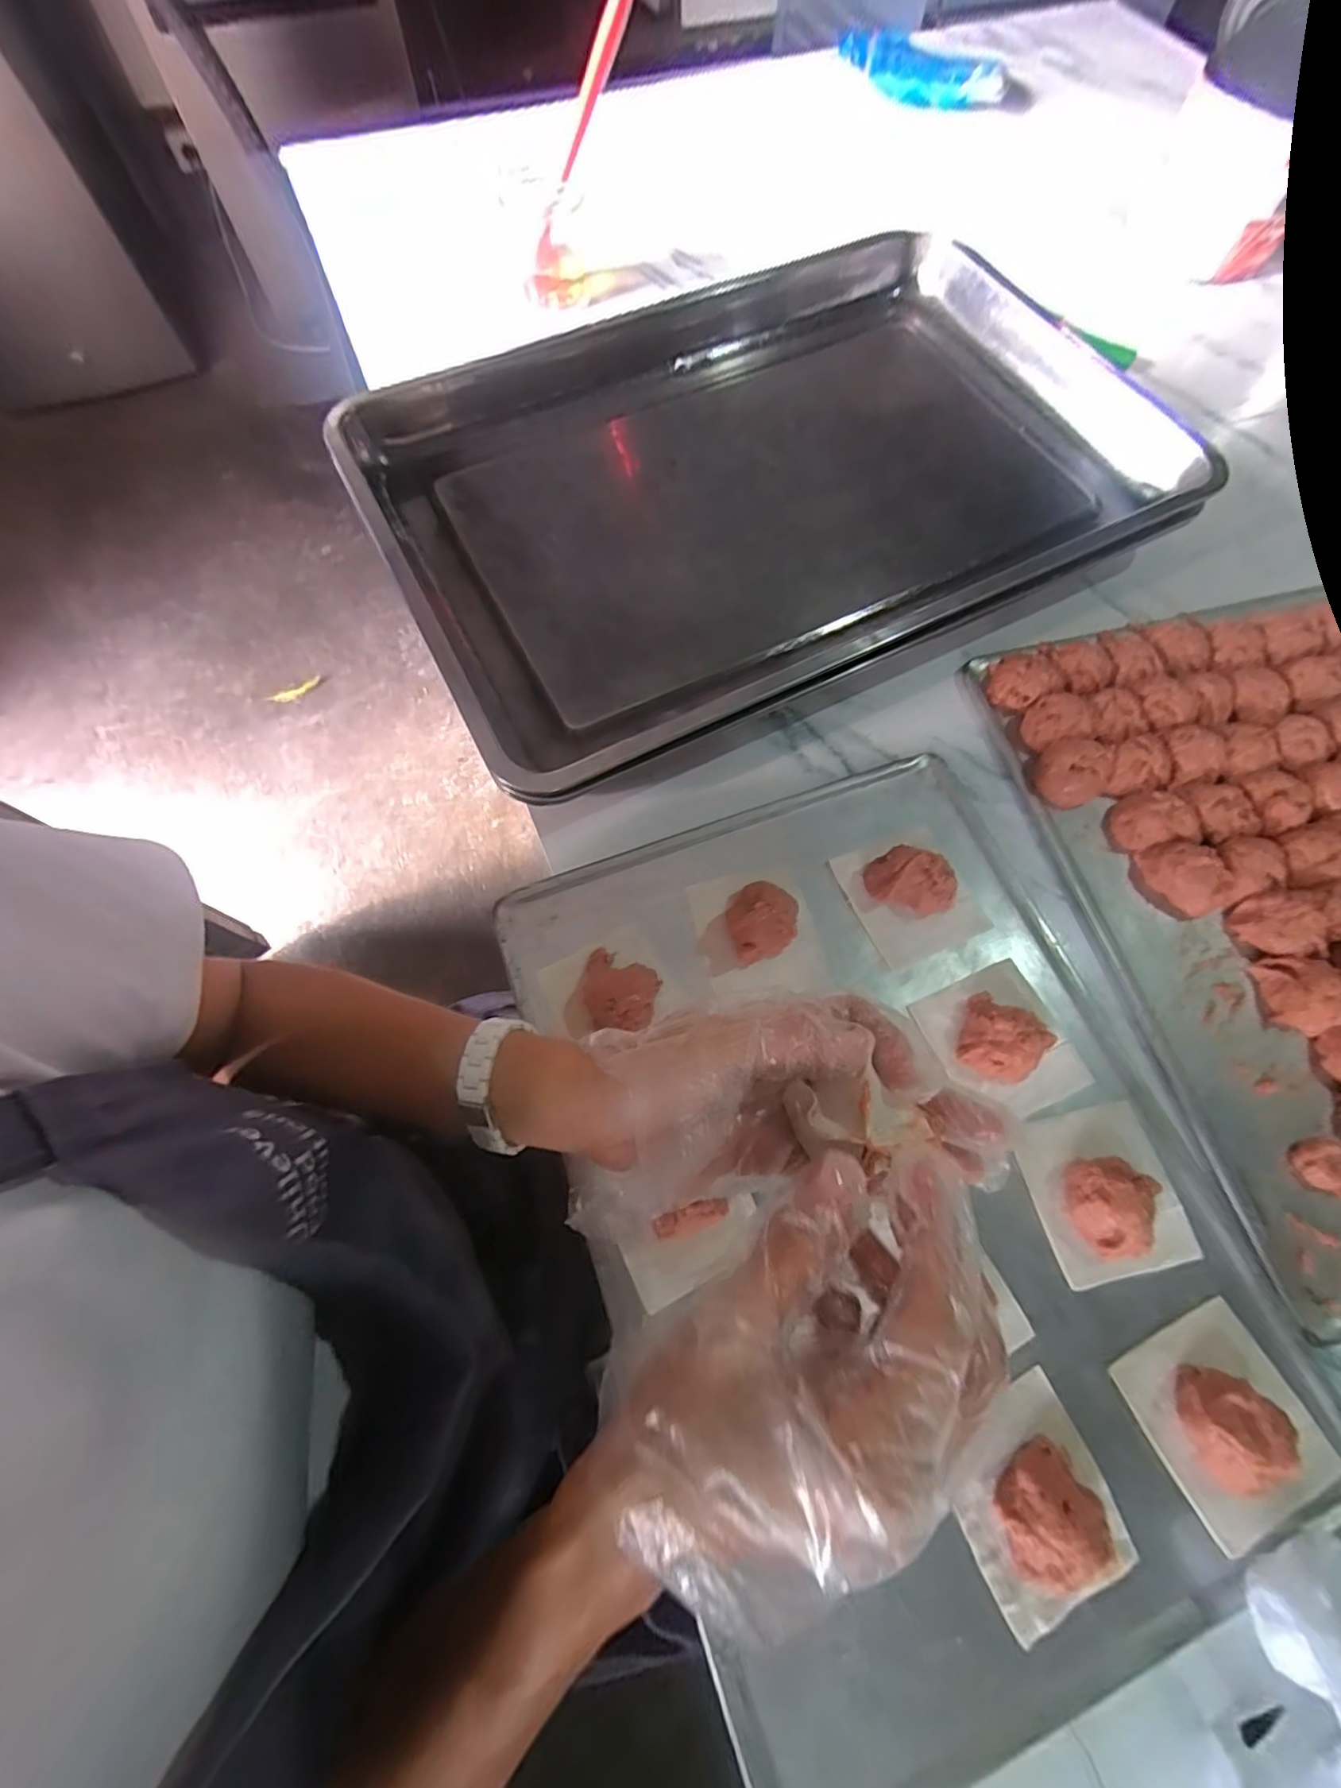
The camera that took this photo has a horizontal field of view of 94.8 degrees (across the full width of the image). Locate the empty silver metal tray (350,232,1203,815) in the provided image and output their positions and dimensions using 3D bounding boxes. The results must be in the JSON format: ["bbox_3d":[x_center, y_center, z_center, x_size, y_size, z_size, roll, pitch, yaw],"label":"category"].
[{"bbox_3d":[0.077,-0.335,0.498,0.575,0.066,0.399,-26,73,-9],"label":"empty silver metal tray"}]

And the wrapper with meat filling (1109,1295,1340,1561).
[{"bbox_3d":[0.279,0.260,0.297,0.076,0.030,0.084,-25,73,-9],"label":"wrapper with meat filling"}]

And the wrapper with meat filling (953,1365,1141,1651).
[{"bbox_3d":[0.174,0.287,0.282,0.074,0.031,0.077,-25,73,-8],"label":"wrapper with meat filling"}]

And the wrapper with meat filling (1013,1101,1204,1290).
[{"bbox_3d":[0.242,0.163,0.333,0.075,0.033,0.085,-14,72,-5],"label":"wrapper with meat filling"}]

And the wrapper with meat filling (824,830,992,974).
[{"bbox_3d":[0.157,-0.003,0.396,0.075,0.027,0.082,-22,72,-8],"label":"wrapper with meat filling"}]

